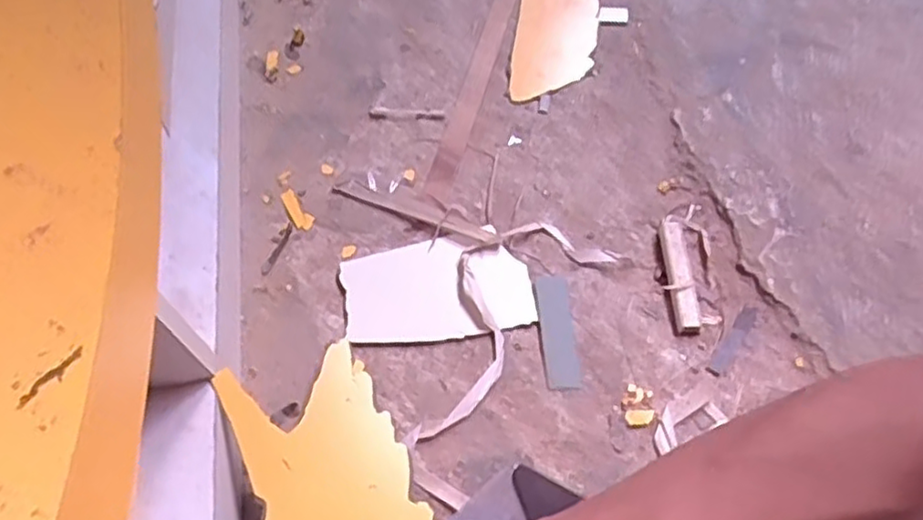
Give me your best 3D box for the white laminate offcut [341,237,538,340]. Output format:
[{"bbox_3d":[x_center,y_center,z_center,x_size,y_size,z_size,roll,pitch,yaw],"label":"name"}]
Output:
[{"bbox_3d":[-0.021,0.025,0.638,0.167,0.010,0.098,-9,62,-4],"label":"white laminate offcut"}]

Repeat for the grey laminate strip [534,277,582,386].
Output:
[{"bbox_3d":[0.085,0.062,0.619,0.029,0.004,0.105,-4,61,-2],"label":"grey laminate strip"}]

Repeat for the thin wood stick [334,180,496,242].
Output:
[{"bbox_3d":[-0.046,-0.048,0.677,0.165,0.005,0.016,21,64,12],"label":"thin wood stick"}]

